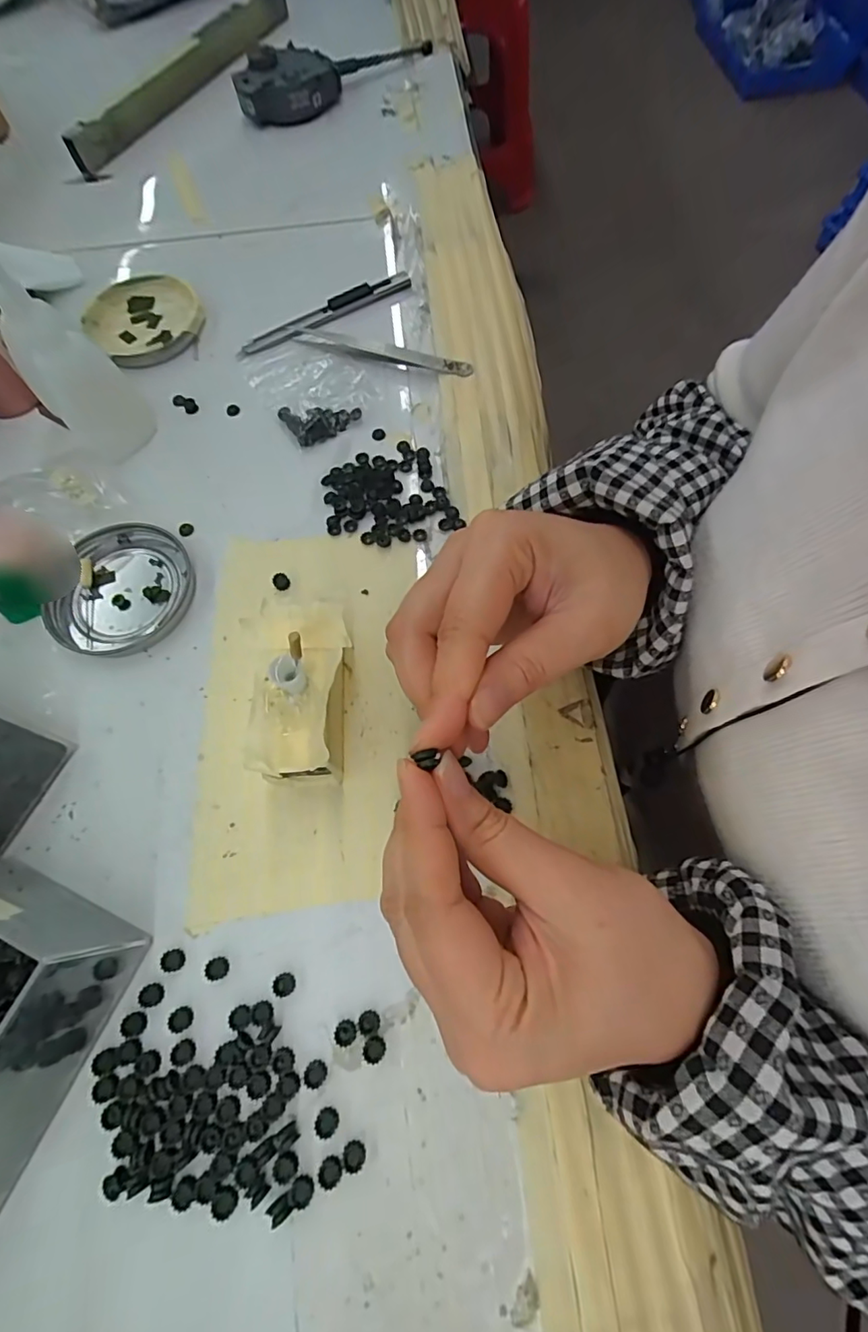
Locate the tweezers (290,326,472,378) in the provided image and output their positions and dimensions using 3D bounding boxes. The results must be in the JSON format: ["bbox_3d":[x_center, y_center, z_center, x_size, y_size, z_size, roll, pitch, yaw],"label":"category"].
[{"bbox_3d":[-0.038,-0.206,0.351,0.129,0.009,0.014,20,71,9],"label":"tweezers"}]

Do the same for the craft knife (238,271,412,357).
[{"bbox_3d":[-0.074,-0.245,0.370,0.130,0.010,0.013,-30,71,-10],"label":"craft knife"}]

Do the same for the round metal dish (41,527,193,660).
[{"bbox_3d":[-0.171,-0.042,0.296,0.072,0.009,0.078,-1,68,2],"label":"round metal dish"}]

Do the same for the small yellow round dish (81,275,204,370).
[{"bbox_3d":[-0.201,-0.243,0.373,0.073,0.010,0.082,-39,72,-13],"label":"small yellow round dish"}]

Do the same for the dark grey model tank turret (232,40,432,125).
[{"bbox_3d":[-0.083,-0.531,0.472,0.186,0.032,0.050,-28,70,-9],"label":"dark grey model tank turret"}]

